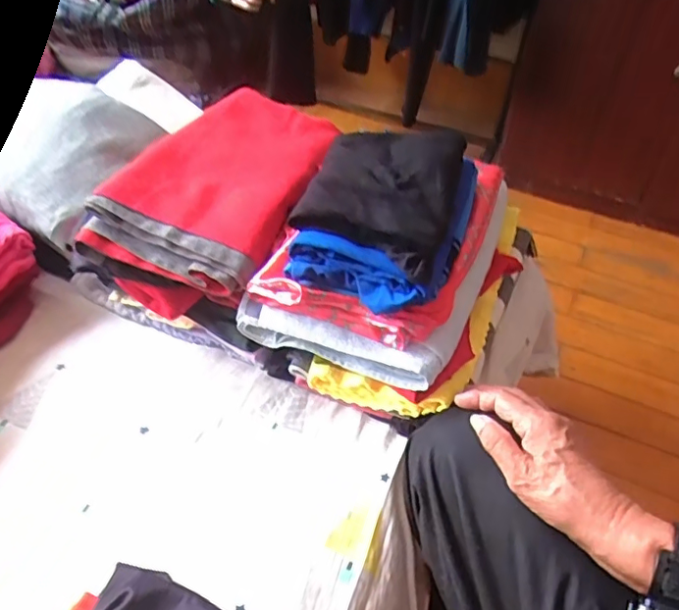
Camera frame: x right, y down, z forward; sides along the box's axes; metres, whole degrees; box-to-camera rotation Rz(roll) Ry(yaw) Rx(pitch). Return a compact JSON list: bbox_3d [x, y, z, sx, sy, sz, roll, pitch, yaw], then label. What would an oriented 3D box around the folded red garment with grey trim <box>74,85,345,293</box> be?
[{"bbox_3d":[-0.122,-0.156,0.673,0.193,0.049,0.346,20,48,15],"label":"folded red garment with grey trim"}]

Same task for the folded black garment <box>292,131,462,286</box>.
[{"bbox_3d":[0.041,-0.115,0.564,0.143,0.042,0.190,15,47,11],"label":"folded black garment"}]

